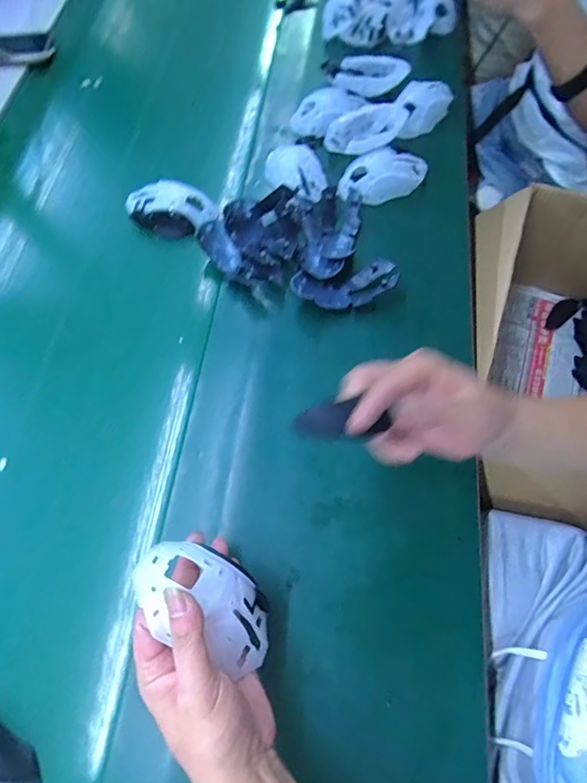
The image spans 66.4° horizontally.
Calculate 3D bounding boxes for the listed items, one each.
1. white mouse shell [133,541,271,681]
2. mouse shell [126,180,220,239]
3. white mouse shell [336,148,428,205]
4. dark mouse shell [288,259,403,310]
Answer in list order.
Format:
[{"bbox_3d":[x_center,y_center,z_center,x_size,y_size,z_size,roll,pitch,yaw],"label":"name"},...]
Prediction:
[{"bbox_3d":[-0.060,0.154,0.326,0.114,0.037,0.059,39,71,-9],"label":"white mouse shell"},{"bbox_3d":[-0.161,-0.238,0.588,0.114,0.041,0.061,-3,65,1],"label":"mouse shell"},{"bbox_3d":[0.118,-0.281,0.583,0.116,0.033,0.064,-4,65,1],"label":"white mouse shell"},{"bbox_3d":[0.061,-0.118,0.516,0.117,0.030,0.052,-14,65,-4],"label":"dark mouse shell"}]

